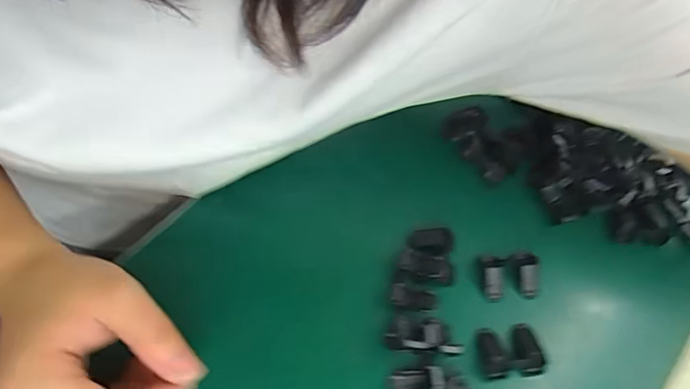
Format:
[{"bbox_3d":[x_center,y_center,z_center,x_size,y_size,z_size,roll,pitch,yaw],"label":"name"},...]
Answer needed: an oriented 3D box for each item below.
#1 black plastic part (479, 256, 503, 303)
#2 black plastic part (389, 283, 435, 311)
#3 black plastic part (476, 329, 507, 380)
[{"bbox_3d":[0.094,0.053,0.311,0.015,0.011,0.029,2,74,-3],"label":"black plastic part"},{"bbox_3d":[0.041,0.064,0.300,0.027,0.008,0.013,18,62,4],"label":"black plastic part"},{"bbox_3d":[0.087,0.094,0.291,0.014,0.010,0.029,-9,64,-10],"label":"black plastic part"}]

